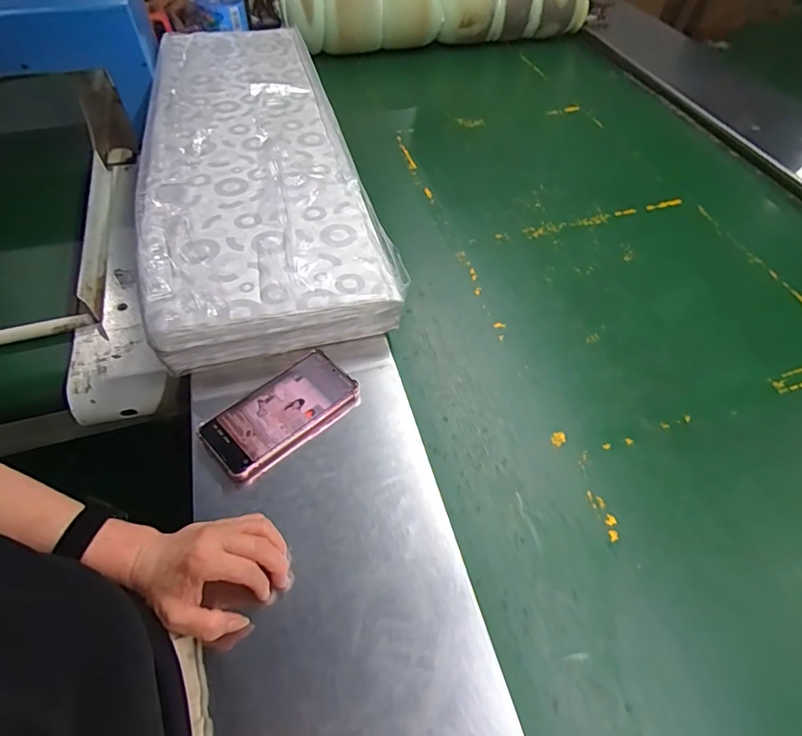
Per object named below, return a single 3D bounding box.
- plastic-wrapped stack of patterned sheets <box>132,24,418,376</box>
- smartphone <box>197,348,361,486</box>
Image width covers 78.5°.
[{"bbox_3d":[-0.256,-0.346,0.816,0.308,0.097,0.818,-13,53,-12],"label":"plastic-wrapped stack of patterned sheets"},{"bbox_3d":[-0.129,0.047,0.535,0.162,0.016,0.079,-36,62,-25],"label":"smartphone"}]

